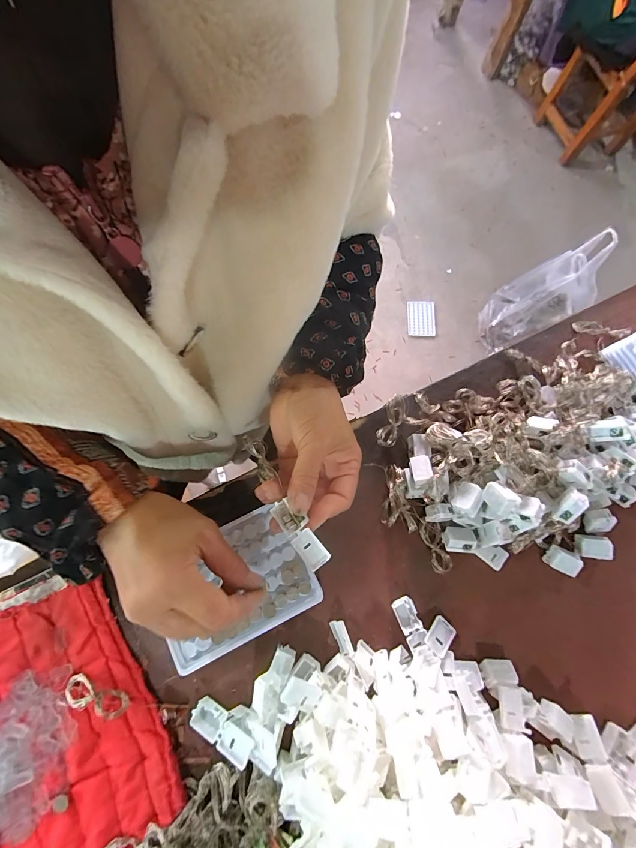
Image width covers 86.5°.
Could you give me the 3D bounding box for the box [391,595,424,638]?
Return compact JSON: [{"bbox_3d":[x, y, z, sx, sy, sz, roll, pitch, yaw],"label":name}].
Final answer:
[{"bbox_3d":[0.079,0.171,0.302,0.018,0.008,0.030,-22,77,-7],"label":"box"}]

